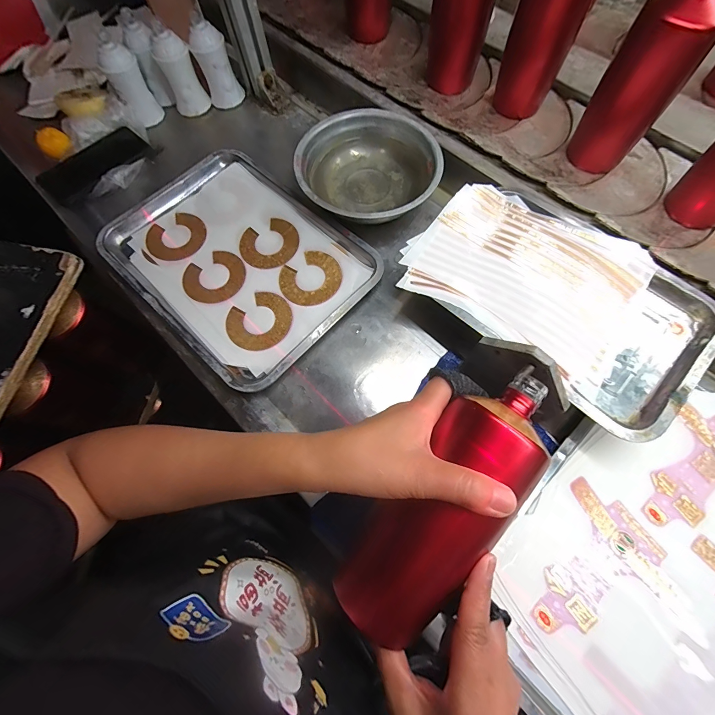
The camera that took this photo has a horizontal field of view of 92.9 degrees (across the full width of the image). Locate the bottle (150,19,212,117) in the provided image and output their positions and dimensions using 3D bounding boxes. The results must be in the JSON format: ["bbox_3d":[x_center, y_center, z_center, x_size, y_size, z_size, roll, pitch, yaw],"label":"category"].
[{"bbox_3d":[-0.289,-0.462,0.550,0.056,0.104,0.046,-27,69,-8],"label":"bottle"}]

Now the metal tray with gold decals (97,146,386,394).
[{"bbox_3d":[-0.164,-0.141,0.466,0.340,0.018,0.254,40,75,17],"label":"metal tray with gold decals"}]

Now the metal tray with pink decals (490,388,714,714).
[{"bbox_3d":[0.308,0.206,0.326,0.280,0.027,0.370,40,74,17],"label":"metal tray with pink decals"}]

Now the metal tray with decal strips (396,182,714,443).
[{"bbox_3d":[0.221,-0.076,0.386,0.313,0.027,0.207,38,74,17],"label":"metal tray with decal strips"}]

